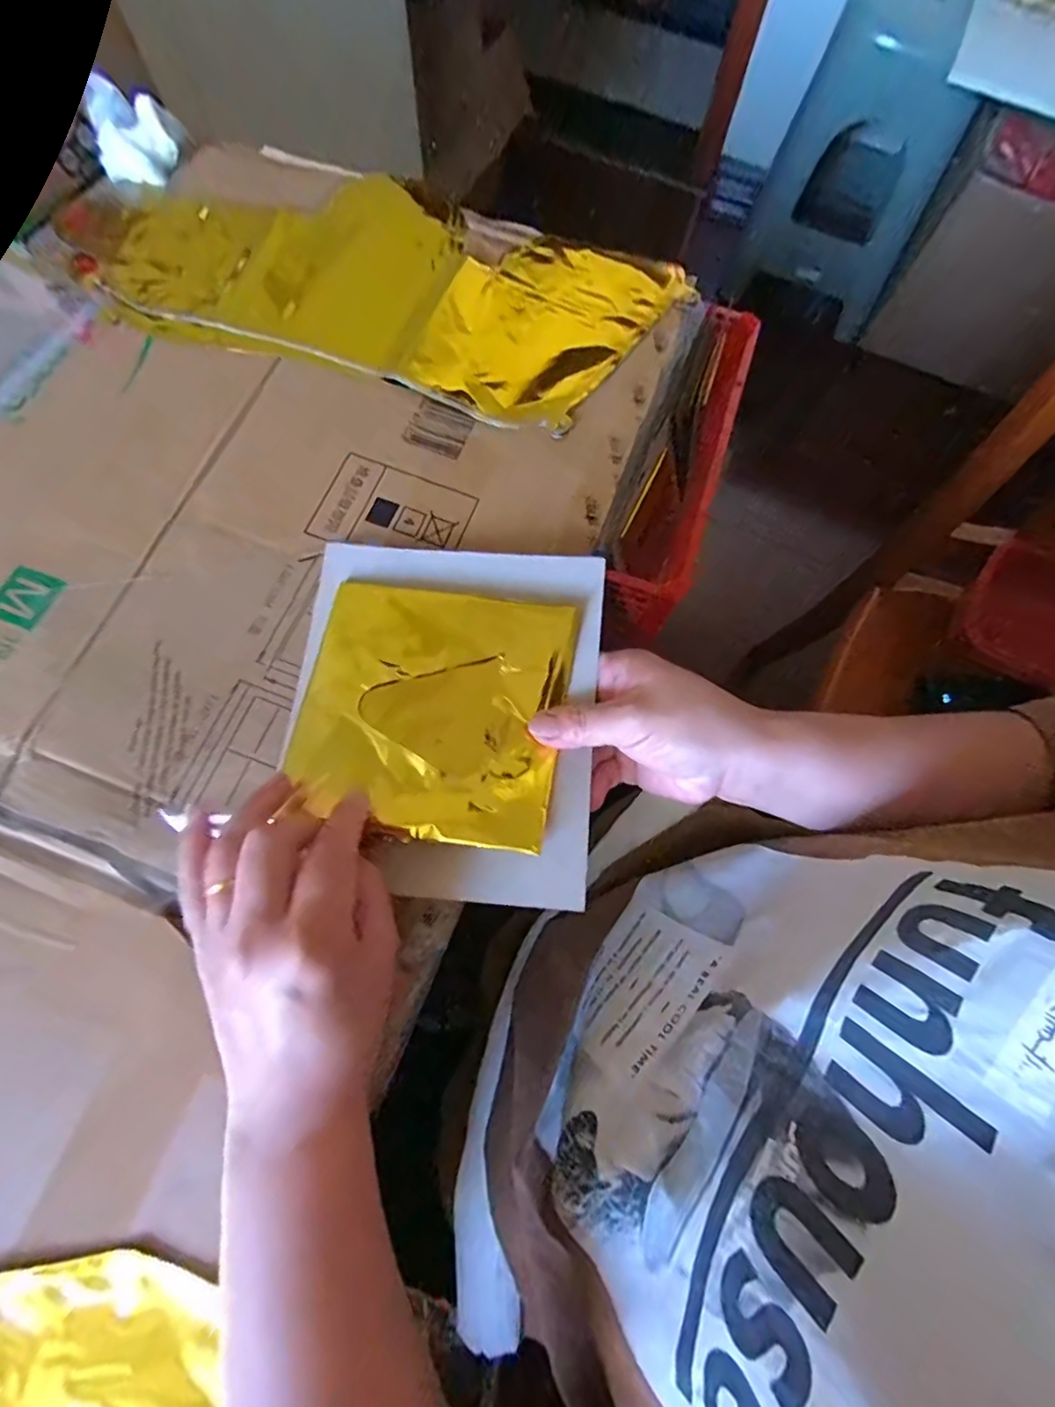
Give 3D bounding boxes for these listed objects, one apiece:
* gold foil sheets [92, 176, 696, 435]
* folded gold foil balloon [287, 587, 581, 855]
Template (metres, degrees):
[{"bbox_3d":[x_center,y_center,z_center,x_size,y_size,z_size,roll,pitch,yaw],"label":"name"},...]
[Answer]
[{"bbox_3d":[-0.101,-0.304,0.407,0.393,0.008,0.178,16,72,4],"label":"gold foil sheets"},{"bbox_3d":[-0.050,0.001,0.298,0.136,0.012,0.130,9,72,2],"label":"folded gold foil balloon"}]

